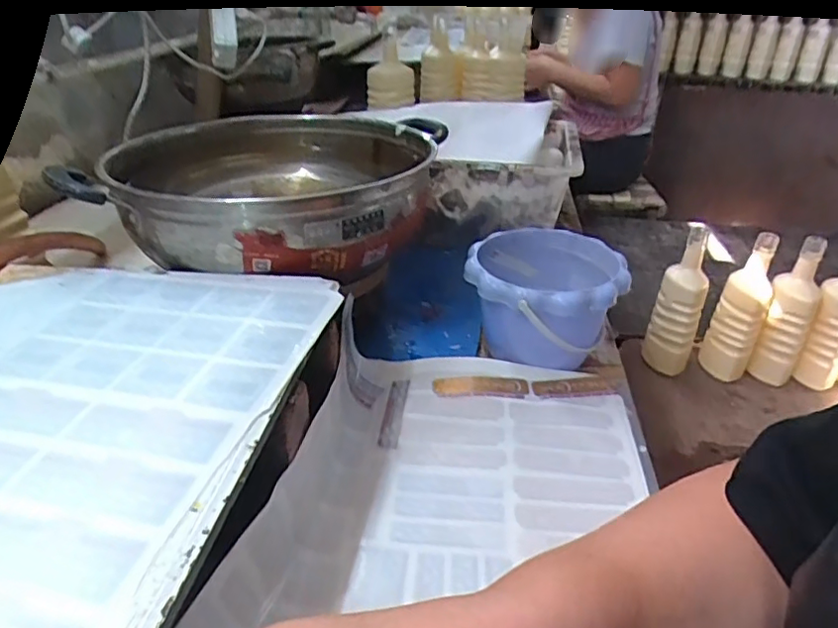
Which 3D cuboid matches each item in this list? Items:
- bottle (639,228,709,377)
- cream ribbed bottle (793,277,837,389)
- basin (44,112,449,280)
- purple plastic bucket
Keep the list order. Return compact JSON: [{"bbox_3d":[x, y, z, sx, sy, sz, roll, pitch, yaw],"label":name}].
[{"bbox_3d":[0.447,-0.016,1.021,0.081,0.258,0.065,19,34,25],"label":"bottle"},{"bbox_3d":[0.704,0.010,0.992,0.073,0.250,0.061,25,37,32],"label":"cream ribbed bottle"},{"bbox_3d":[-0.149,-0.148,0.617,0.324,0.070,0.337,3,33,9],"label":"basin"},{"bbox_3d":[0.124,-0.009,0.594,0.144,0.107,0.140,-2,32,1],"label":"purple plastic bucket"}]

